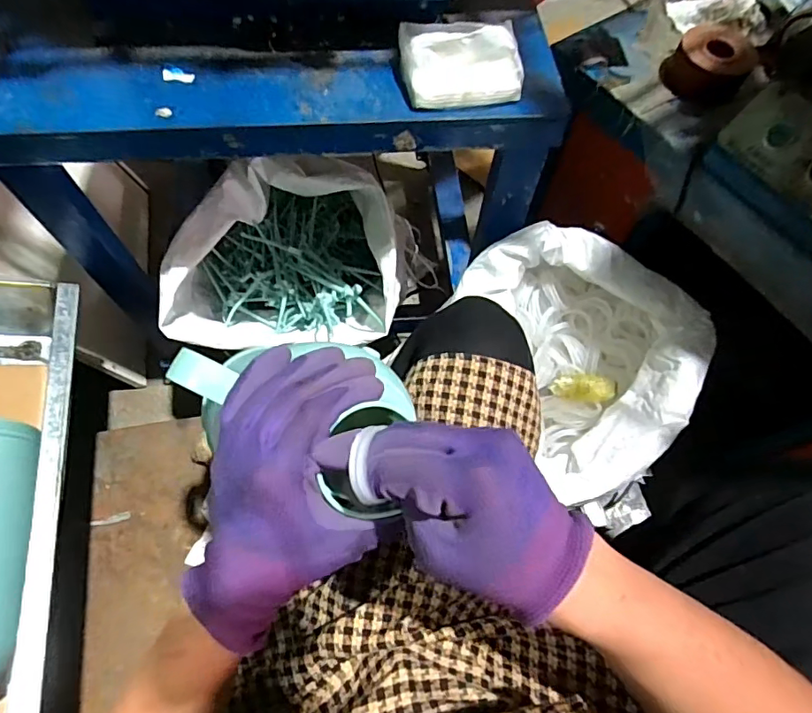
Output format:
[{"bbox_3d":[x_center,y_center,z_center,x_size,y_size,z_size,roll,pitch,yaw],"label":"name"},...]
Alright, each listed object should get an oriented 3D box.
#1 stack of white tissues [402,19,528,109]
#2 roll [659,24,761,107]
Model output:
[{"bbox_3d":[0.059,-0.316,0.534,0.125,0.051,0.083,-3,65,-4],"label":"stack of white tissues"},{"bbox_3d":[0.397,-0.382,0.664,0.104,0.059,0.112,1,65,-2],"label":"roll"}]

